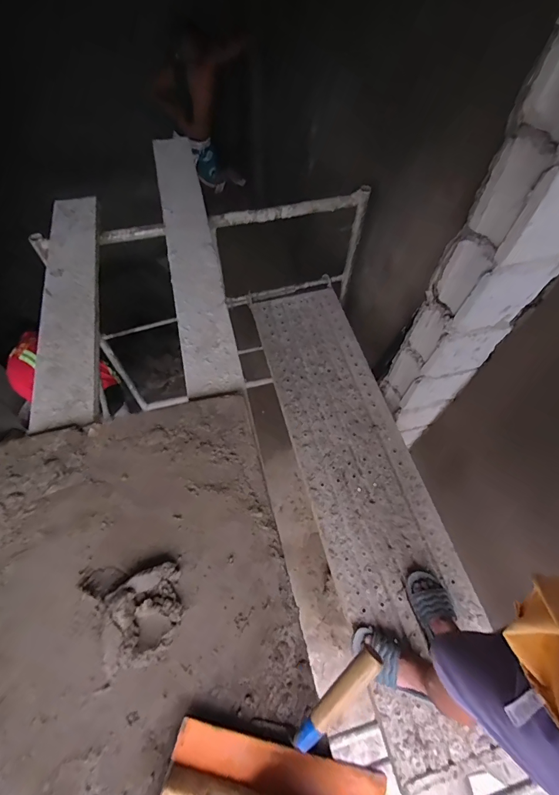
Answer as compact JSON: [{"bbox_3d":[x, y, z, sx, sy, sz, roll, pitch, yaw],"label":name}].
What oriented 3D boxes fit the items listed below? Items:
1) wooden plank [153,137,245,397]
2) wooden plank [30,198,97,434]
[{"bbox_3d":[-0.317,-0.563,1.292,0.153,0.034,1.325,-11,60,-9],"label":"wooden plank"},{"bbox_3d":[-0.637,-0.325,1.124,0.170,0.044,0.928,-11,60,-9],"label":"wooden plank"}]

